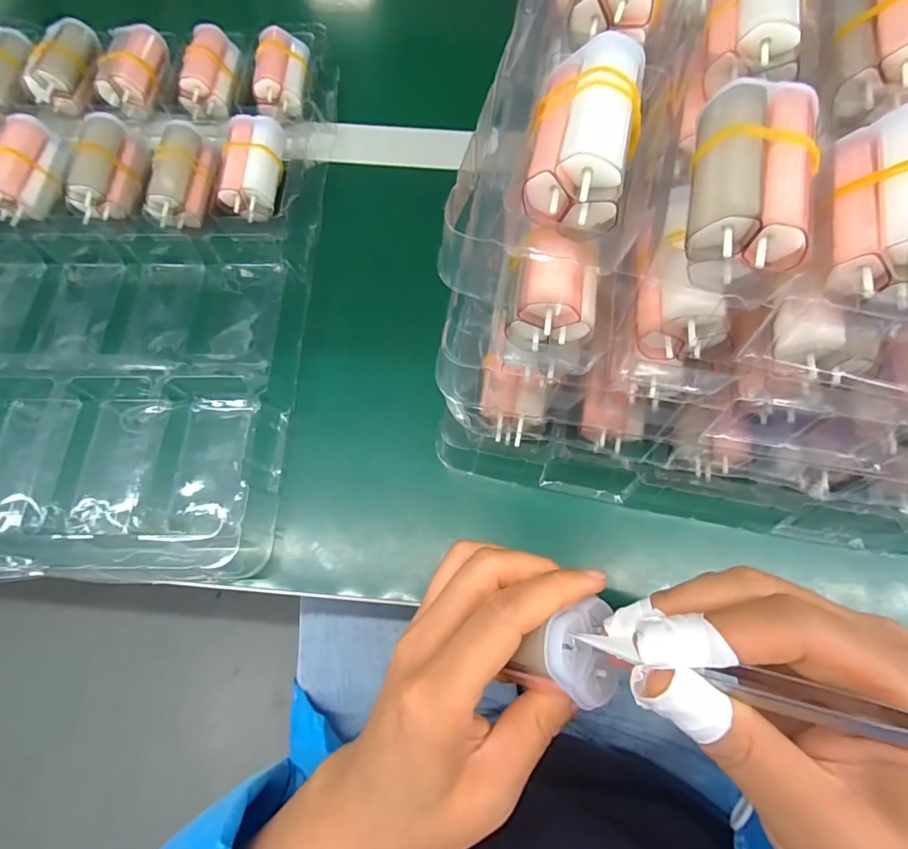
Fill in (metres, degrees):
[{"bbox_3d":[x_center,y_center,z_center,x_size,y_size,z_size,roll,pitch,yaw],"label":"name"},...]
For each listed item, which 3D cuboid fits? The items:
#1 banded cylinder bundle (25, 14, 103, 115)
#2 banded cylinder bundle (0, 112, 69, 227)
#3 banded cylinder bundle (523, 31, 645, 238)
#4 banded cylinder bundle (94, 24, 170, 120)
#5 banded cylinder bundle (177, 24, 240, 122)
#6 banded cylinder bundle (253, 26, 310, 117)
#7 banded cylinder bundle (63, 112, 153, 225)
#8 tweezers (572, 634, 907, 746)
[{"bbox_3d":[-0.286,-0.266,0.341,0.038,0.027,0.069,-3,69,-1],"label":"banded cylinder bundle"},{"bbox_3d":[-0.278,-0.166,0.300,0.028,0.028,0.066,10,70,4],"label":"banded cylinder bundle"},{"bbox_3d":[0.047,-0.102,0.168,0.036,0.033,0.068,15,70,6],"label":"banded cylinder bundle"},{"bbox_3d":[-0.229,-0.258,0.336,0.037,0.027,0.063,4,69,2],"label":"banded cylinder bundle"},{"bbox_3d":[-0.178,-0.261,0.339,0.037,0.024,0.071,-4,69,-1],"label":"banded cylinder bundle"},{"bbox_3d":[-0.124,-0.258,0.335,0.033,0.020,0.066,-1,69,0],"label":"banded cylinder bundle"},{"bbox_3d":[-0.226,-0.169,0.302,0.031,0.030,0.065,6,70,2],"label":"banded cylinder bundle"},{"bbox_3d":[0.098,0.078,0.130,0.124,0.008,0.007,3,67,29],"label":"tweezers"}]

